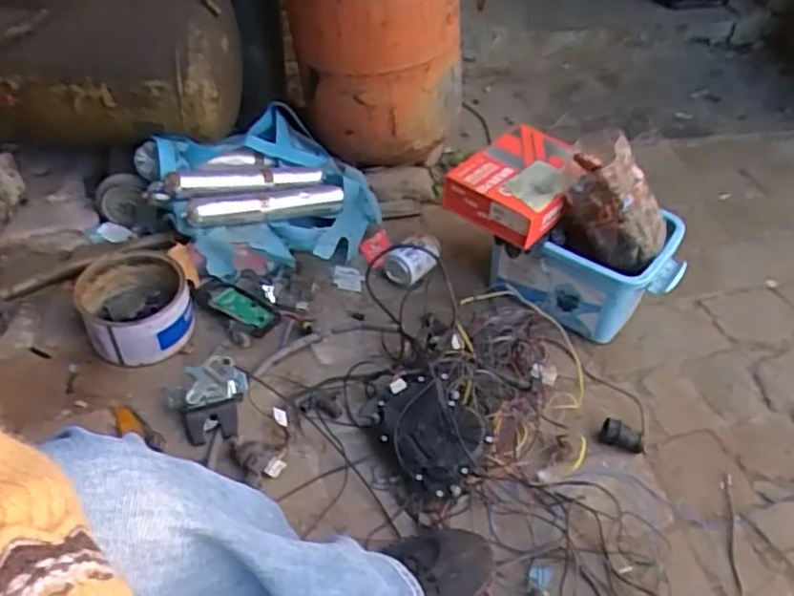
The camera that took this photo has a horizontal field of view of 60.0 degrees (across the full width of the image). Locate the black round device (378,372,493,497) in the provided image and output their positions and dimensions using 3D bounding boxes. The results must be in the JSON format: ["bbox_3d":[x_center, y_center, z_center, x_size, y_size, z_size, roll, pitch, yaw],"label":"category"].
[{"bbox_3d":[0.042,0.176,0.906,0.112,0.072,0.160,-24,49,-25],"label":"black round device"}]

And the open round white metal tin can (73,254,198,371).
[{"bbox_3d":[-0.394,0.015,1.046,0.156,0.092,0.182,-15,46,-17],"label":"open round white metal tin can"}]

